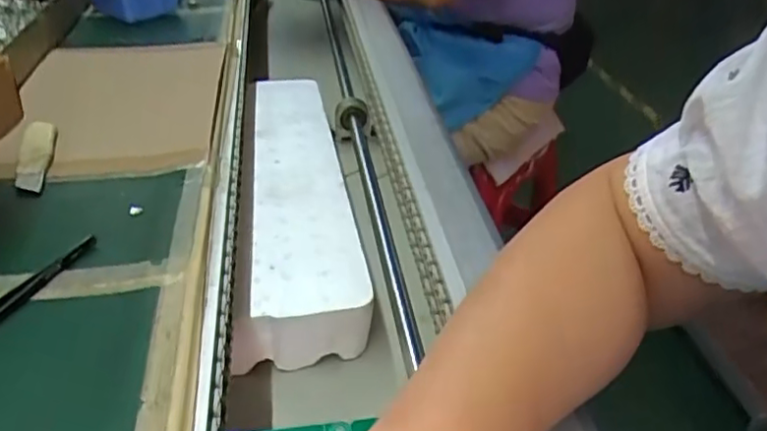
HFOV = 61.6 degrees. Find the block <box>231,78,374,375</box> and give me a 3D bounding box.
[{"bbox_3d":[-0.087,-0.031,0.637,0.106,0.054,0.424,-4,35,-7],"label":"block"}]

